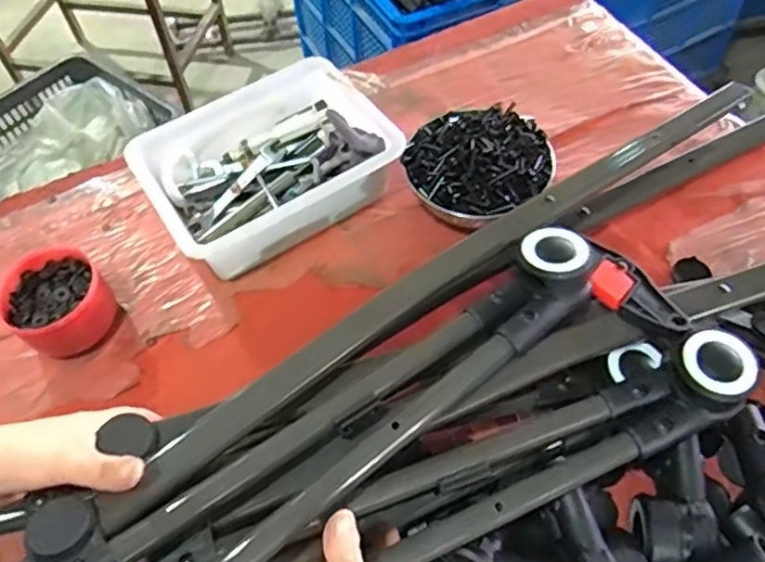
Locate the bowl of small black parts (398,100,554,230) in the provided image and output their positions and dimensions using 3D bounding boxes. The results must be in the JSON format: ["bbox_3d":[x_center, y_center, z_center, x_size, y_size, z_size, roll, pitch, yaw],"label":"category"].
[{"bbox_3d":[0.098,-0.113,0.658,0.135,0.066,0.134,-2,56,3],"label":"bowl of small black parts"}]

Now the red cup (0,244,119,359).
[{"bbox_3d":[-0.302,0.022,0.604,0.094,0.057,0.088,38,67,25],"label":"red cup"}]

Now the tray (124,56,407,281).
[{"bbox_3d":[-0.123,-0.124,0.678,0.239,0.070,0.185,-29,59,-15],"label":"tray"}]

